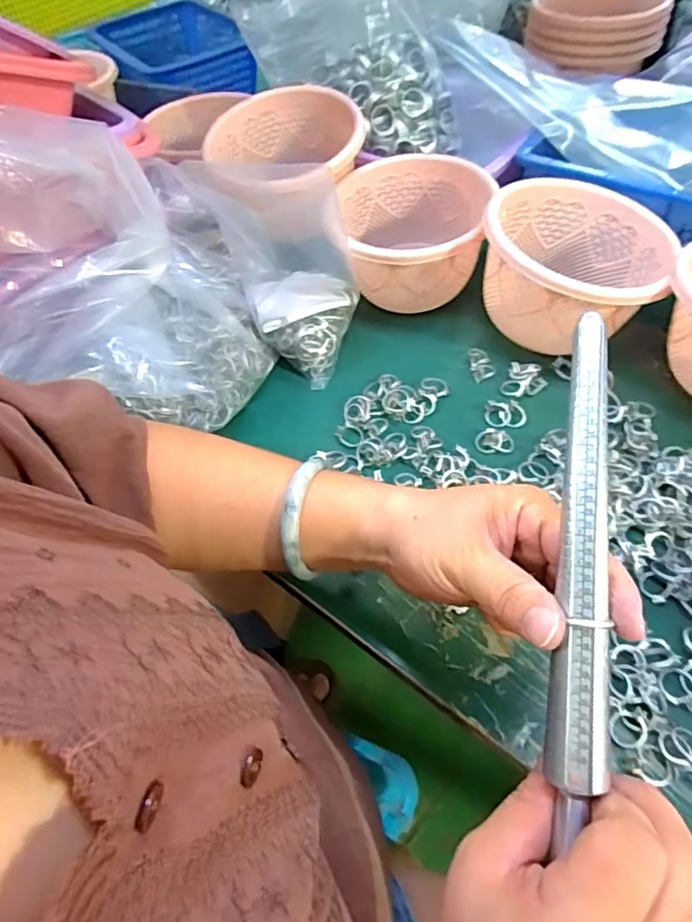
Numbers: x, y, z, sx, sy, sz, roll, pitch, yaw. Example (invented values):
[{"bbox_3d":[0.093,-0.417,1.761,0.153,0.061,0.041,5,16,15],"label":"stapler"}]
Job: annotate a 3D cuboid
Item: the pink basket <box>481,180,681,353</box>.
[{"bbox_3d":[0.185,-0.155,0.453,0.138,0.096,0.141,21,60,19],"label":"pink basket"}]

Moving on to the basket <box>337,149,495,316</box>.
[{"bbox_3d":[0.057,-0.203,0.503,0.131,0.078,0.144,10,57,12],"label":"basket"}]

